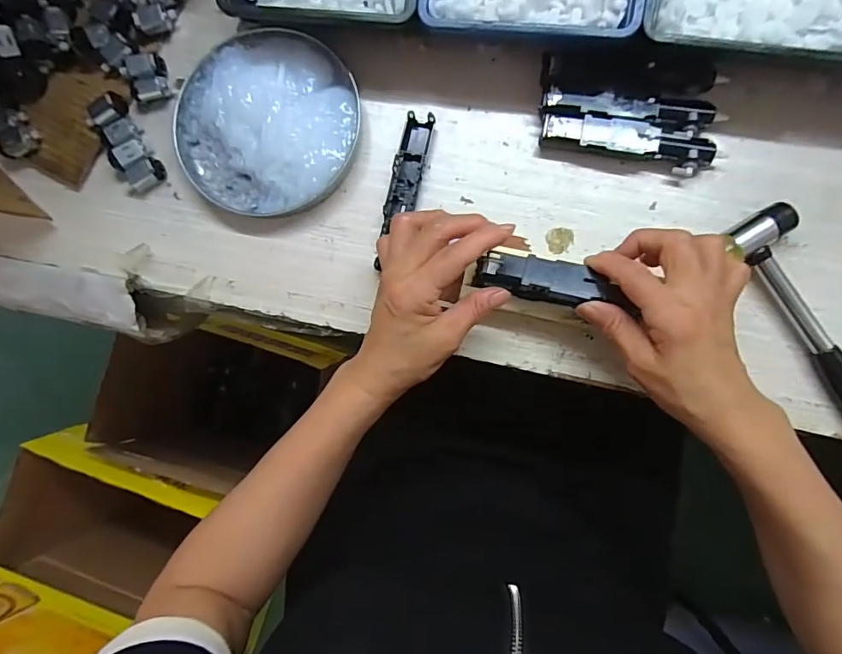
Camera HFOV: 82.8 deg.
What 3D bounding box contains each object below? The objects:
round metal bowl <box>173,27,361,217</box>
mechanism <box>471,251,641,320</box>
[{"bbox_3d":[-0.120,-0.159,0.368,0.143,0.026,0.141,0,88,5],"label":"round metal bowl"},{"bbox_3d":[0.085,-0.031,0.316,0.100,0.012,0.027,13,89,17],"label":"mechanism"}]

